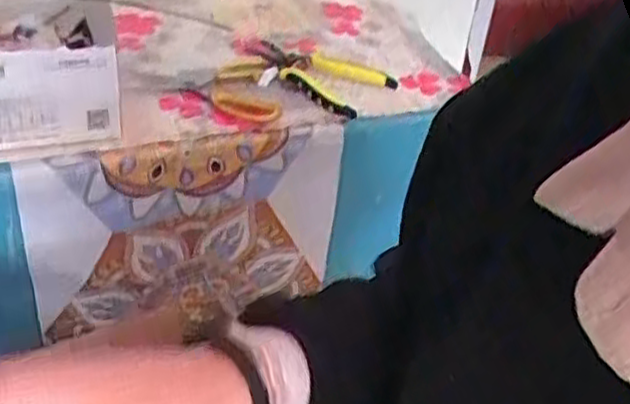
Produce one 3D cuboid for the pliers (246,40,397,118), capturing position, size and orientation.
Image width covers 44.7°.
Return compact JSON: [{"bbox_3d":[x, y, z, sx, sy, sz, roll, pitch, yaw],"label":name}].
[{"bbox_3d":[0.002,-0.143,0.848,0.156,0.028,0.119,28,41,26],"label":"pliers"}]

